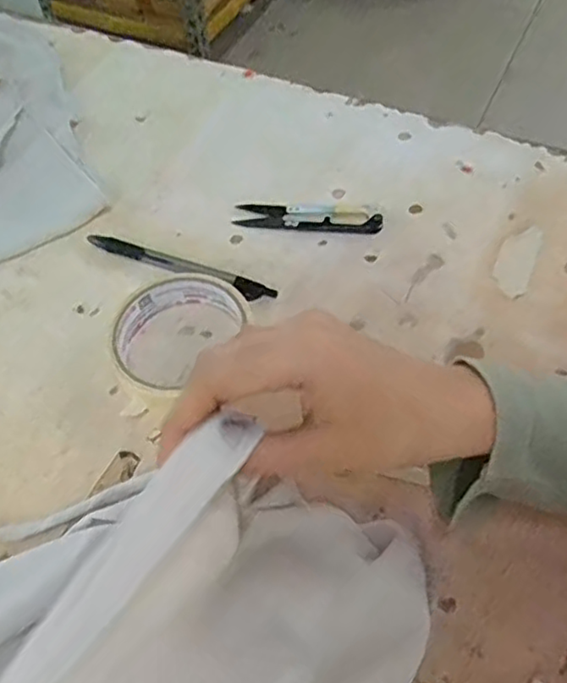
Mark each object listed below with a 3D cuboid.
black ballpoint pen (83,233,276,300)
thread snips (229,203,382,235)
[{"bbox_3d":[-0.072,-0.052,0.444,0.139,0.007,0.014,18,60,16],"label":"black ballpoint pen"},{"bbox_3d":[0.017,-0.088,0.461,0.103,0.011,0.022,8,58,10],"label":"thread snips"}]

